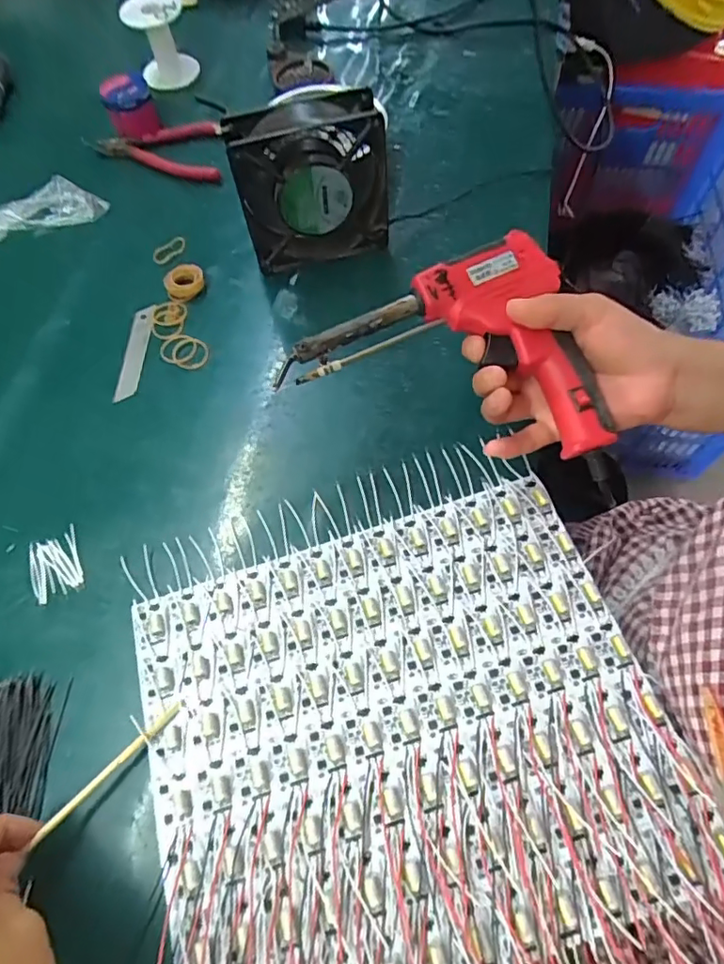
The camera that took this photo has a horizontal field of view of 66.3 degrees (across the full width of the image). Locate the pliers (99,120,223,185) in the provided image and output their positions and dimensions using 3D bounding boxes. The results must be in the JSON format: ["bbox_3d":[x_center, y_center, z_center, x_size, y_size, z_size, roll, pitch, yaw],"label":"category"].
[{"bbox_3d":[-0.213,-0.359,0.589,0.154,0.025,0.066,18,65,12],"label":"pliers"}]

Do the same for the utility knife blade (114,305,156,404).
[{"bbox_3d":[-0.197,-0.112,0.479,0.019,0.004,0.094,1,67,3],"label":"utility knife blade"}]

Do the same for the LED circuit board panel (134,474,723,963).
[{"bbox_3d":[0.021,0.138,0.324,0.286,0.011,0.240,-16,62,-5],"label":"LED circuit board panel"}]

